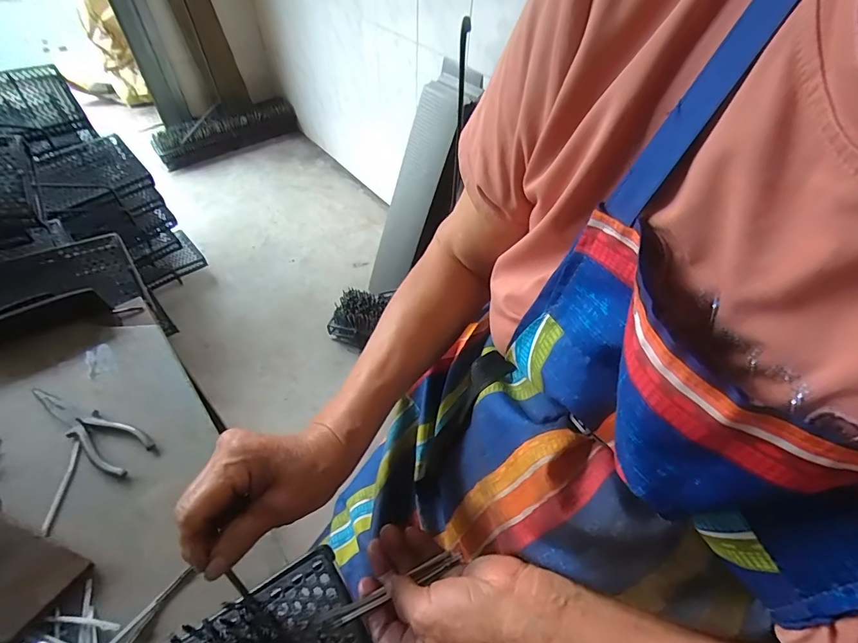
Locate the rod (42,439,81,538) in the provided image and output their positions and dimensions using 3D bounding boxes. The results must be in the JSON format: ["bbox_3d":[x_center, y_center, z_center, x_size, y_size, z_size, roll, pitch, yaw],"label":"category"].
[{"bbox_3d":[-0.398,0.179,0.462,0.008,0.005,0.099,-5,50,-6],"label":"rod"}]

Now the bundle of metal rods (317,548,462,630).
[{"bbox_3d":[-0.028,0.201,0.320,0.112,0.006,0.011,-21,53,-11],"label":"bundle of metal rods"}]

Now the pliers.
[{"bbox_3d":[-0.411,0.121,0.503,0.184,0.007,0.050,23,53,17],"label":"pliers"}]

